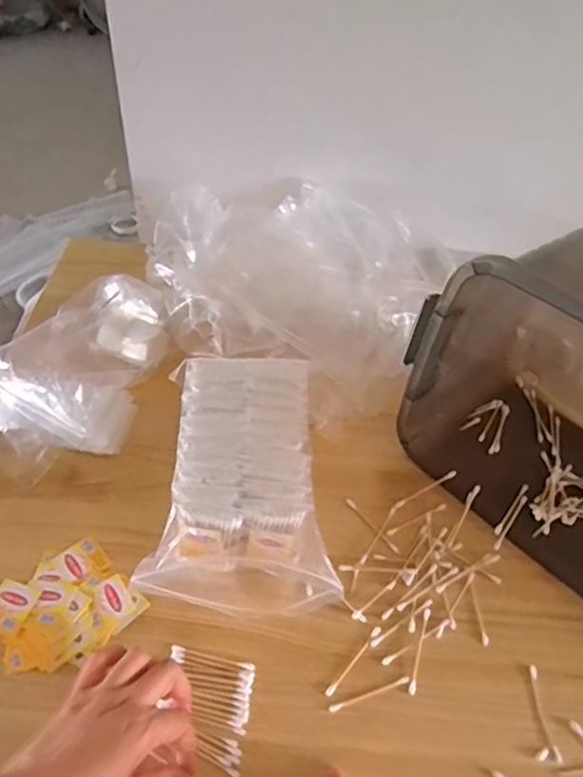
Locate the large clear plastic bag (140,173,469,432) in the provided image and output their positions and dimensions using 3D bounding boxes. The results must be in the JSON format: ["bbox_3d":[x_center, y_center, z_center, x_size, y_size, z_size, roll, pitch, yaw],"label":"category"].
[{"bbox_3d":[-0.001,-0.134,0.737,0.360,0.088,0.349,27,52,18],"label":"large clear plastic bag"}]

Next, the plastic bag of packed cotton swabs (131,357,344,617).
[{"bbox_3d":[-0.051,0.083,0.579,0.164,0.077,0.247,0,49,-5],"label":"plastic bag of packed cotton swabs"}]

